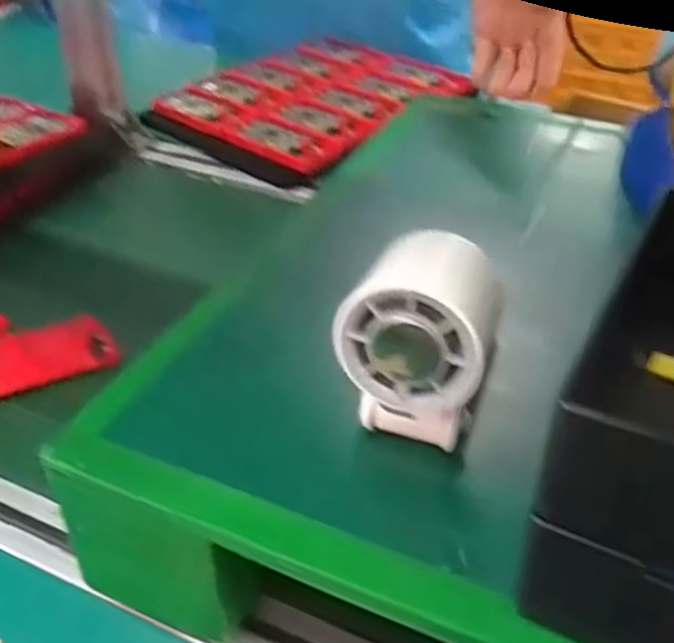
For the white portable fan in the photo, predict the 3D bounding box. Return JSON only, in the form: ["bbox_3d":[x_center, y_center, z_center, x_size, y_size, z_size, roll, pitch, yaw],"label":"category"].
[{"bbox_3d":[0.040,0.009,0.361,0.064,0.083,0.066,13,39,16],"label":"white portable fan"}]

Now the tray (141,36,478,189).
[{"bbox_3d":[-0.027,-0.263,0.932,0.261,0.023,0.355,25,44,29],"label":"tray"}]

